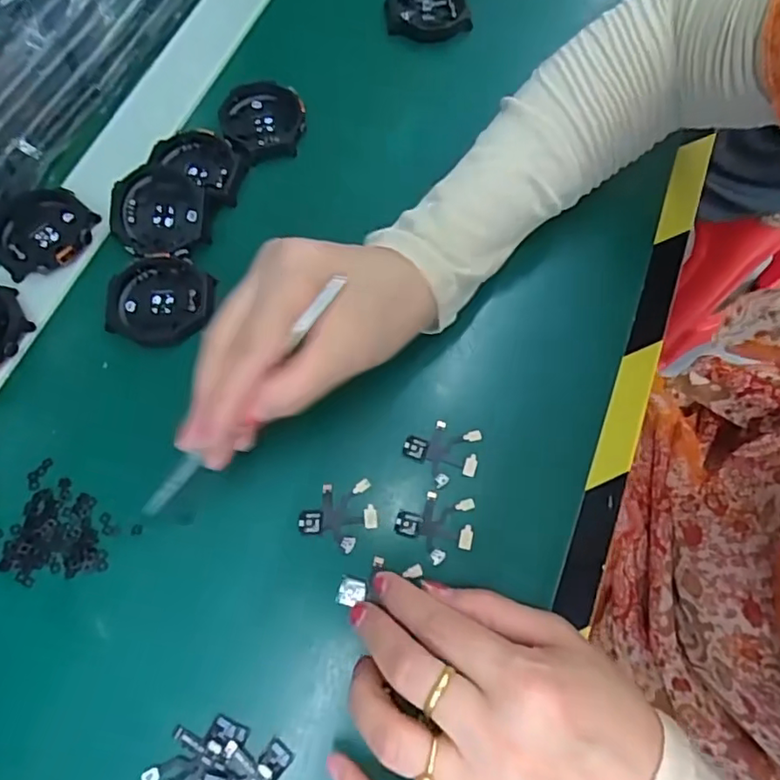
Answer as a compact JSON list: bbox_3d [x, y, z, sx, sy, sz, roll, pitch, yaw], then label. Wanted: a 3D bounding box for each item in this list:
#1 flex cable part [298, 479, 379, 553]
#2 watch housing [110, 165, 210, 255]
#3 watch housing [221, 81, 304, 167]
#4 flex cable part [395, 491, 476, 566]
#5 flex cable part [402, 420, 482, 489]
[{"bbox_3d":[-0.022,0.057,0.269,0.029,0.004,0.036,40,72,13],"label":"flex cable part"},{"bbox_3d":[-0.124,-0.096,0.314,0.051,0.011,0.046,-9,92,-1],"label":"watch housing"},{"bbox_3d":[-0.075,-0.159,0.344,0.047,0.011,0.052,-13,69,-8],"label":"watch housing"},{"bbox_3d":[0.021,0.062,0.267,0.035,0.004,0.031,14,68,3],"label":"flex cable part"},{"bbox_3d":[0.025,0.030,0.281,0.035,0.004,0.032,14,68,3],"label":"flex cable part"}]

